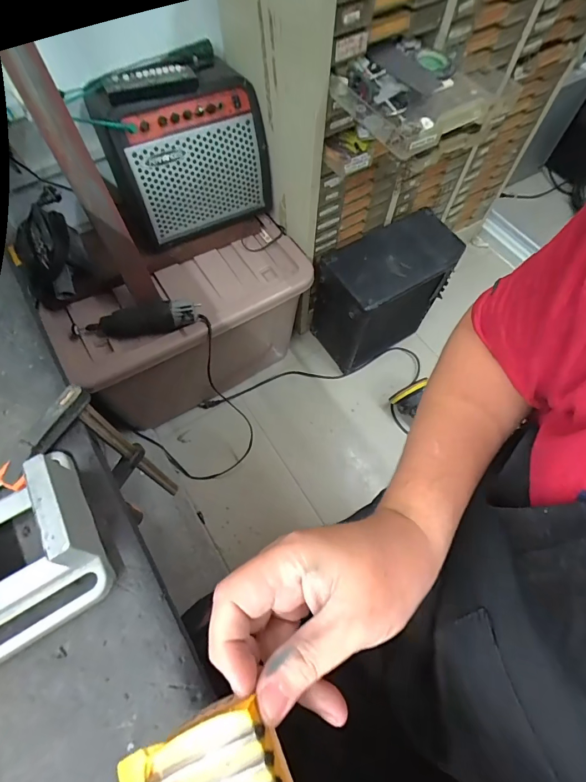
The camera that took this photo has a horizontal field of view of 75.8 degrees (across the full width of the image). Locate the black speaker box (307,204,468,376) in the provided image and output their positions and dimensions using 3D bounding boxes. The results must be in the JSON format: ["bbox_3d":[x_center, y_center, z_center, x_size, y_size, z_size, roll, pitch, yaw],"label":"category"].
[{"bbox_3d":[0.241,-0.271,1.062,0.338,0.332,0.201,-30,68,-14],"label":"black speaker box"}]

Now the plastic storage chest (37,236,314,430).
[{"bbox_3d":[-0.243,-0.125,1.014,0.563,0.418,0.266,-28,68,-14],"label":"plastic storage chest"}]

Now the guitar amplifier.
[{"bbox_3d":[-0.239,-0.526,0.805,0.324,0.266,0.218,-30,68,-14],"label":"guitar amplifier"}]

